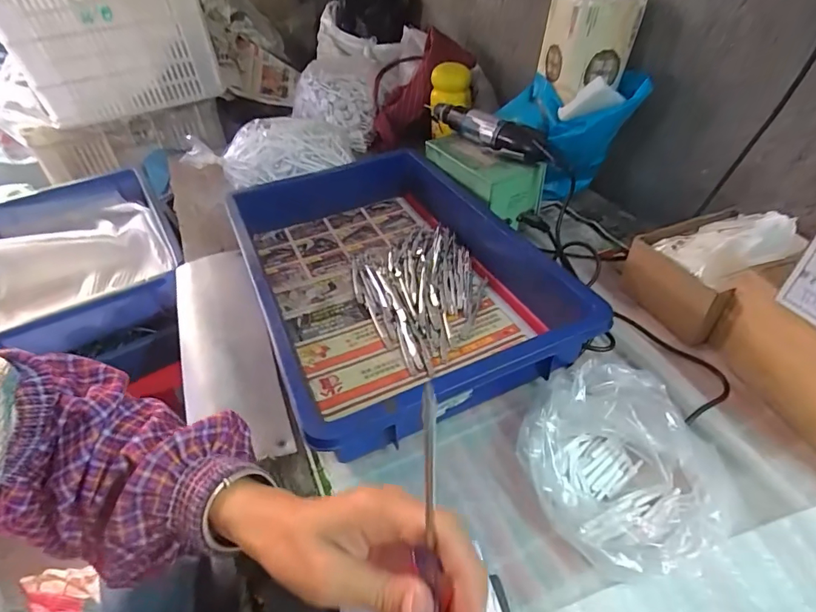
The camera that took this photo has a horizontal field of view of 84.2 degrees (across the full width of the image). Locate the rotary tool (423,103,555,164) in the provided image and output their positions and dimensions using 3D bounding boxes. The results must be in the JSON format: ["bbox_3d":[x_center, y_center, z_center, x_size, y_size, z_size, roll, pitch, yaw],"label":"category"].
[{"bbox_3d":[0.100,-0.244,0.626,0.035,0.043,0.241,-32,49,-28],"label":"rotary tool"}]

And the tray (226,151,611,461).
[{"bbox_3d":[-0.019,-0.060,0.543,0.318,0.070,0.446,-19,44,-17],"label":"tray"}]

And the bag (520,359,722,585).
[{"bbox_3d":[0.159,0.117,0.338,0.147,0.060,0.137,16,45,21],"label":"bag"}]

